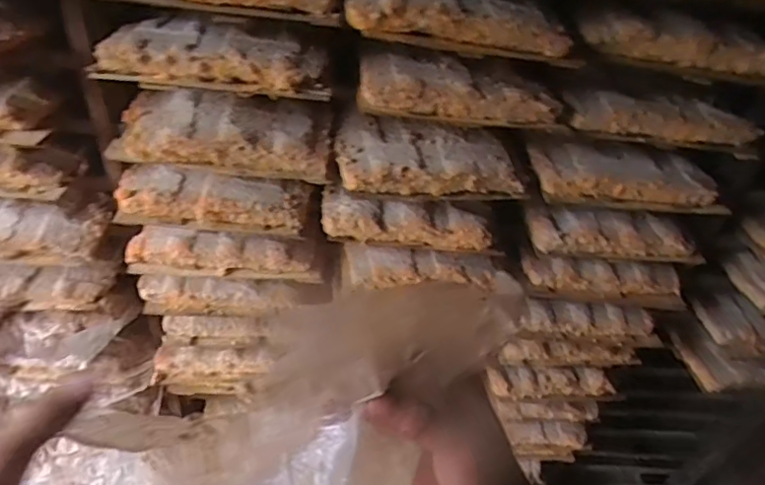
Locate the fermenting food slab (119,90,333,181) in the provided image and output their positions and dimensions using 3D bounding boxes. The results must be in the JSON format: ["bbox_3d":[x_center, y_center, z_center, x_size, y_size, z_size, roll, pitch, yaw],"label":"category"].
[{"bbox_3d":[-0.177,-0.131,0.645,0.227,0.052,0.111,0,40,-8],"label":"fermenting food slab"}]

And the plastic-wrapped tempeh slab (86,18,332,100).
[{"bbox_3d":[-0.173,-0.201,0.591,0.226,0.038,0.101,2,39,-5],"label":"plastic-wrapped tempeh slab"}]

